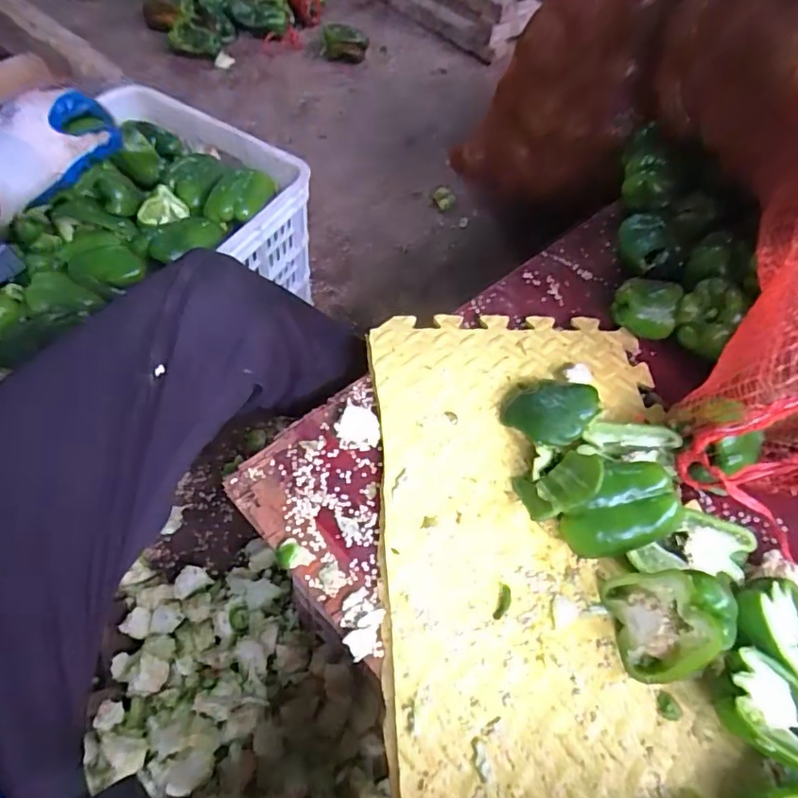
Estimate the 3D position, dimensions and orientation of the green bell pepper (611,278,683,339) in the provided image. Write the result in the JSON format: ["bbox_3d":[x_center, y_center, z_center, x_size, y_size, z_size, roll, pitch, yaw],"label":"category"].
[{"bbox_3d":[0.289,-0.108,0.633,0.072,0.059,0.059,15,57,4],"label":"green bell pepper"}]

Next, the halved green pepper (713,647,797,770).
[{"bbox_3d":[0.283,0.239,0.400,0.087,0.038,0.067,33,60,15],"label":"halved green pepper"}]

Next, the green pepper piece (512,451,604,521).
[{"bbox_3d":[0.144,0.078,0.483,0.068,0.061,0.053,-12,59,-13],"label":"green pepper piece"}]

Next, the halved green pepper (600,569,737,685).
[{"bbox_3d":[0.207,0.166,0.413,0.050,0.090,0.087,-7,58,-10],"label":"halved green pepper"}]

